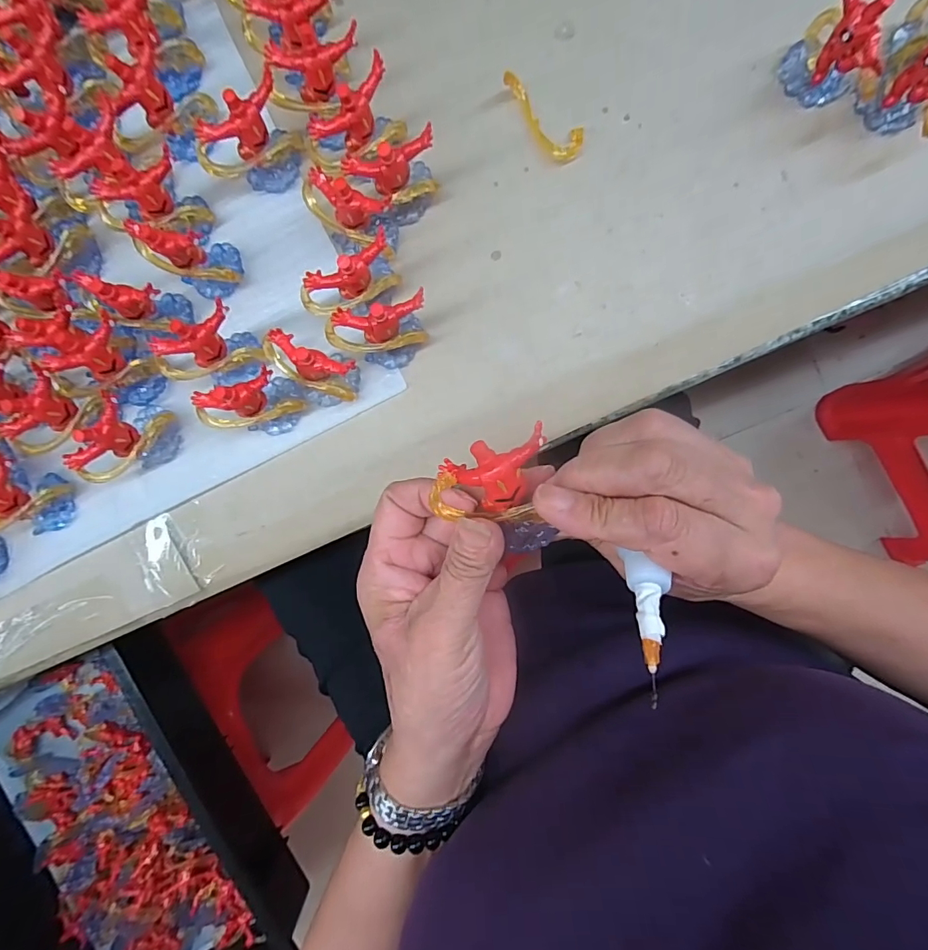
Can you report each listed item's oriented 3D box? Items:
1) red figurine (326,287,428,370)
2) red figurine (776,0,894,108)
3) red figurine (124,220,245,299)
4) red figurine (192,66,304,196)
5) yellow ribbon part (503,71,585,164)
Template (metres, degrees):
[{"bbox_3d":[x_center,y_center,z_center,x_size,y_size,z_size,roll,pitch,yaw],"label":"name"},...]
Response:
[{"bbox_3d":[-0.045,-0.080,0.260,0.054,0.050,0.030,-23,92,3],"label":"red figurine"},{"bbox_3d":[0.201,-0.224,0.242,0.026,0.049,0.054,-37,91,3],"label":"red figurine"},{"bbox_3d":[-0.152,-0.123,0.256,0.036,0.055,0.032,33,94,0],"label":"red figurine"},{"bbox_3d":[-0.119,-0.184,0.259,0.053,0.046,0.024,-27,91,3],"label":"red figurine"},{"bbox_3d":[0.048,-0.209,0.268,0.021,0.016,0.056,-42,91,3],"label":"yellow ribbon part"}]

